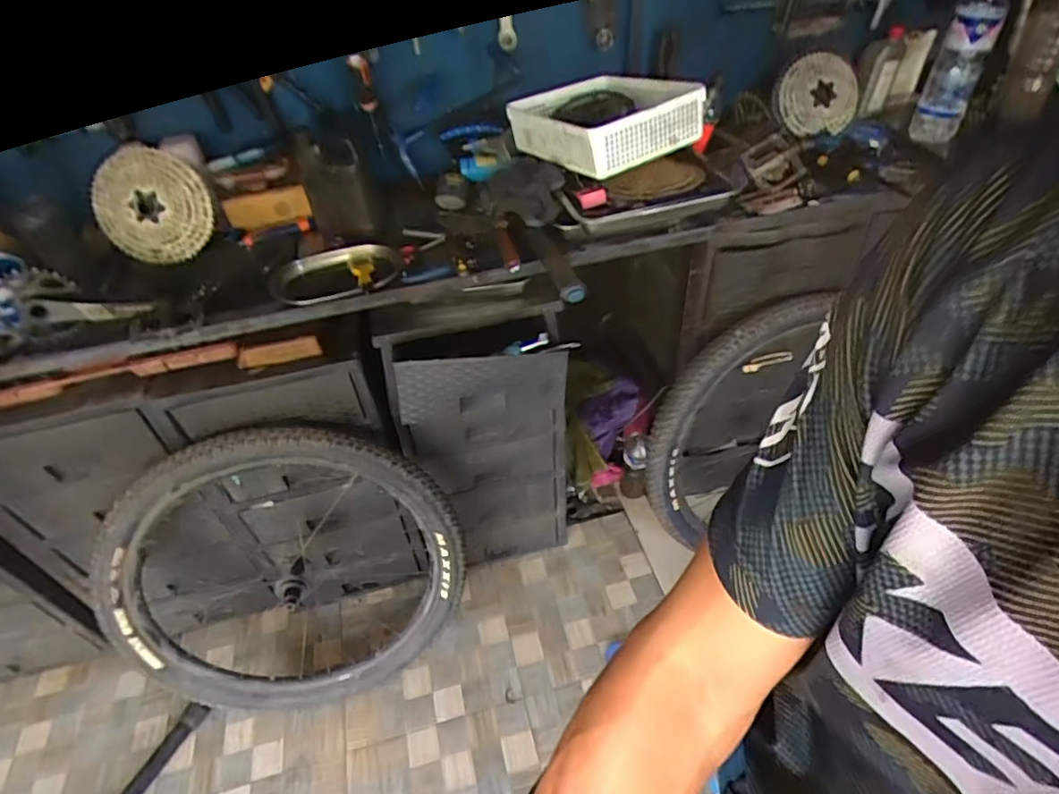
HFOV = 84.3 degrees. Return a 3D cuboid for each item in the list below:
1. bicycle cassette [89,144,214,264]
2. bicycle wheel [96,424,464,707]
[{"bbox_3d":[-0.683,-0.344,1.058,0.196,0.195,0.032,-10,32,-3],"label":"bicycle cassette"},{"bbox_3d":[-0.485,0.364,1.207,0.681,0.682,0.096,5,22,-18],"label":"bicycle wheel"}]

